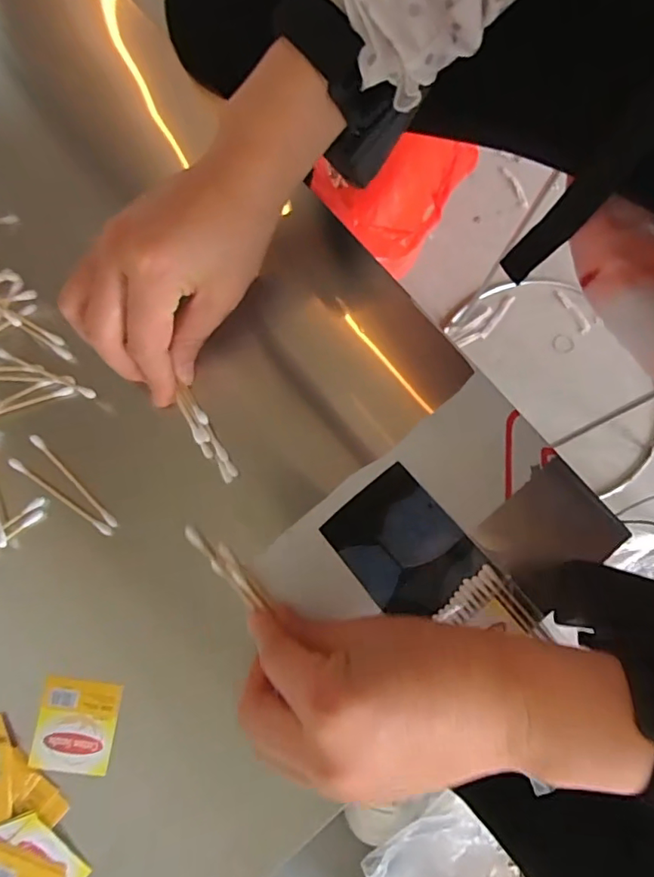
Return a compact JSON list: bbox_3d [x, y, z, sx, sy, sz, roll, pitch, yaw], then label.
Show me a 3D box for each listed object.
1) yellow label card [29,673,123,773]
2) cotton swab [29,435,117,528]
[{"bbox_3d":[-0.129,0.148,0.272,0.039,0.006,0.043,9,81,-2],"label":"yellow label card"},{"bbox_3d":[-0.143,0.024,0.297,0.072,0.007,0.006,43,82,9],"label":"cotton swab"}]

